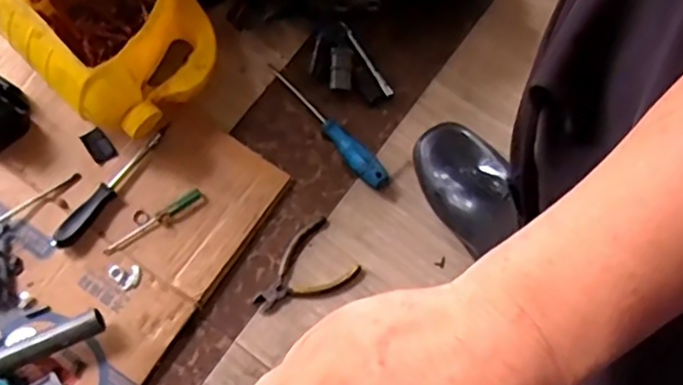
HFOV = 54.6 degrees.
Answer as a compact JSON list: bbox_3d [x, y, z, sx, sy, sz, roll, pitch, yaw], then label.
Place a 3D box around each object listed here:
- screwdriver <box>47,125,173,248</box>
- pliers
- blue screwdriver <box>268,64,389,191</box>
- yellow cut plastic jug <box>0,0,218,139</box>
[{"bbox_3d":[-0.246,-0.009,0.706,0.018,0.027,0.165,36,78,9],"label":"screwdriver"},{"bbox_3d":[-0.046,0.085,0.718,0.112,0.007,0.076,-33,78,-8],"label":"pliers"},{"bbox_3d":[-0.017,-0.079,0.748,0.025,0.025,0.192,-40,79,-9],"label":"blue screwdriver"},{"bbox_3d":[-0.245,-0.180,0.701,0.224,0.113,0.172,44,78,9],"label":"yellow cut plastic jug"}]

